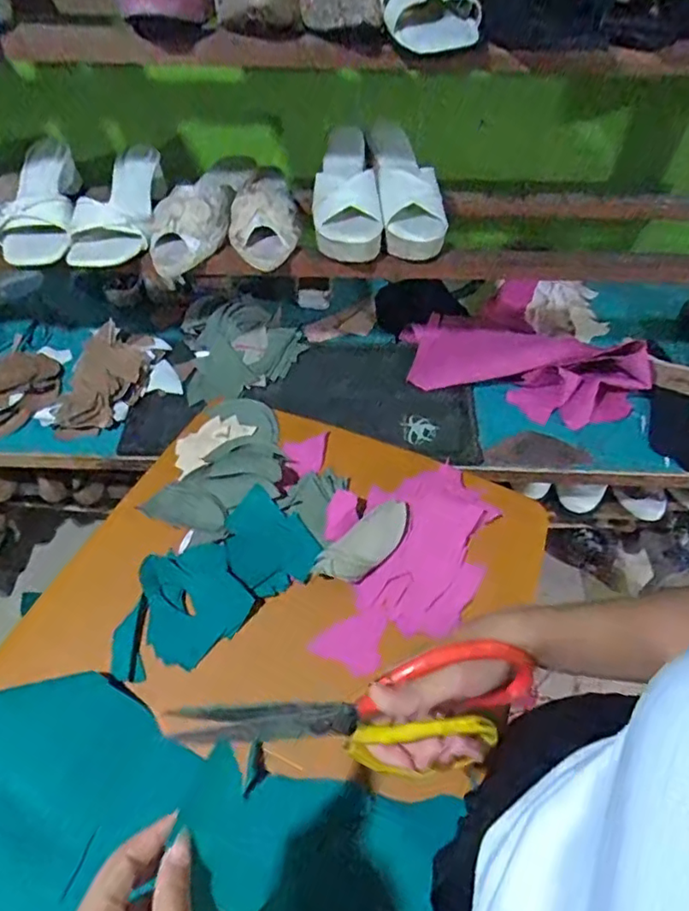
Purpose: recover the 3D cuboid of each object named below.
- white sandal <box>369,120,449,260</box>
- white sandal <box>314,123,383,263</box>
[{"bbox_3d":[0.079,-0.352,0.737,0.080,0.056,0.229,-8,68,-5],"label":"white sandal"},{"bbox_3d":[0.004,-0.353,0.753,0.083,0.061,0.241,-1,54,1],"label":"white sandal"}]

